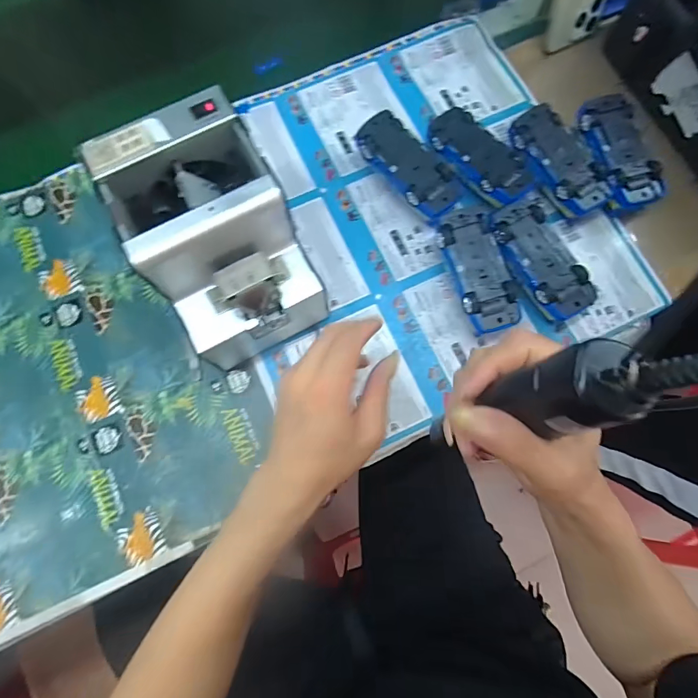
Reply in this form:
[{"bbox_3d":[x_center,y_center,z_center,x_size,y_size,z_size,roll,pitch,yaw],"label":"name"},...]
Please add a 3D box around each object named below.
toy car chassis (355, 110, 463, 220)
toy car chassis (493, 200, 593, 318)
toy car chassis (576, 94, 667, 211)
[{"bbox_3d":[0.066,-0.196,0.445,0.068,0.045,0.130,-42,79,-10],"label":"toy car chassis"},{"bbox_3d":[0.192,-0.088,0.418,0.056,0.044,0.126,-26,78,-5],"label":"toy car chassis"},{"bbox_3d":[0.293,-0.214,0.447,0.062,0.039,0.131,-14,77,-2],"label":"toy car chassis"}]

